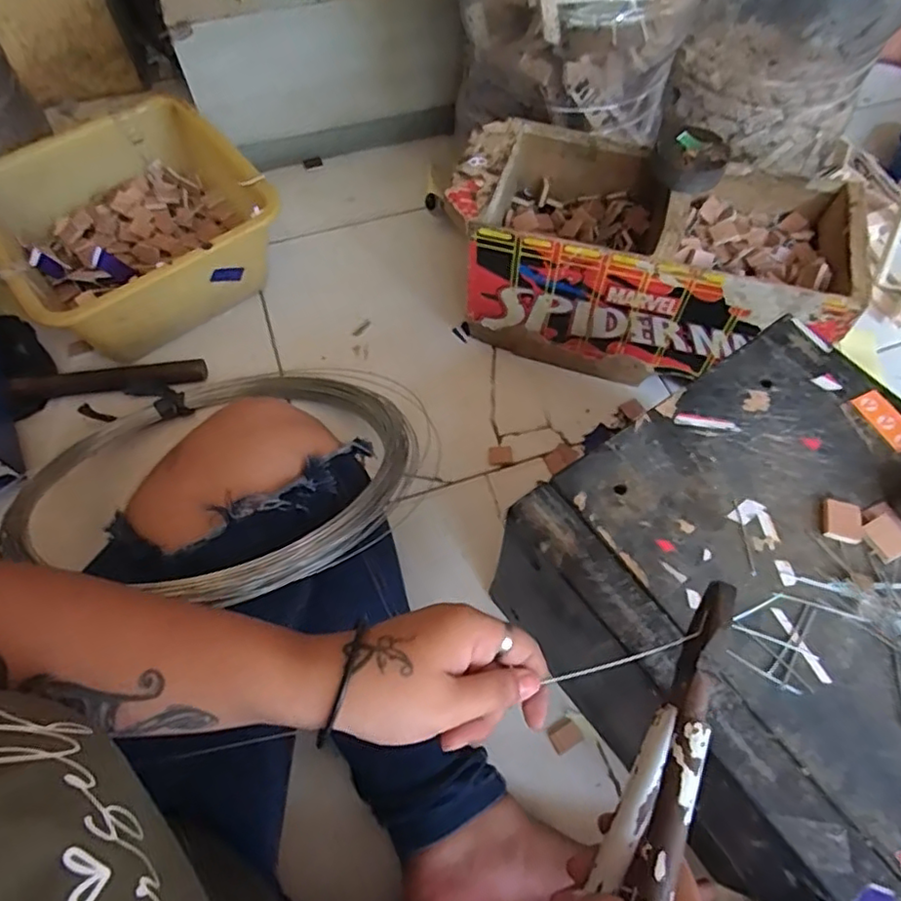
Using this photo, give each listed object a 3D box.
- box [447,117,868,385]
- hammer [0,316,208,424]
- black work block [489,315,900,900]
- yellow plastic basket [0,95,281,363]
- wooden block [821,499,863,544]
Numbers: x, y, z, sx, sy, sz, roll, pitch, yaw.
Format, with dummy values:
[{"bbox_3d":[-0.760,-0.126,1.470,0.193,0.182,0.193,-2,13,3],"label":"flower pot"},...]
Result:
[{"bbox_3d":[0.191,-0.193,0.637,0.362,0.191,0.172,16,63,9],"label":"box"},{"bbox_3d":[-0.393,-0.114,0.682,0.209,0.034,0.118,-15,63,-7],"label":"hammer"},{"bbox_3d":[0.216,0.121,0.451,0.296,0.214,0.273,-32,66,-15],"label":"black work block"},{"bbox_3d":[-0.353,-0.245,0.699,0.271,0.127,0.260,-37,68,-17],"label":"yellow plastic basket"},{"bbox_3d":[0.242,0.044,0.375,0.021,0.004,0.026,10,63,6],"label":"wooden block"}]

